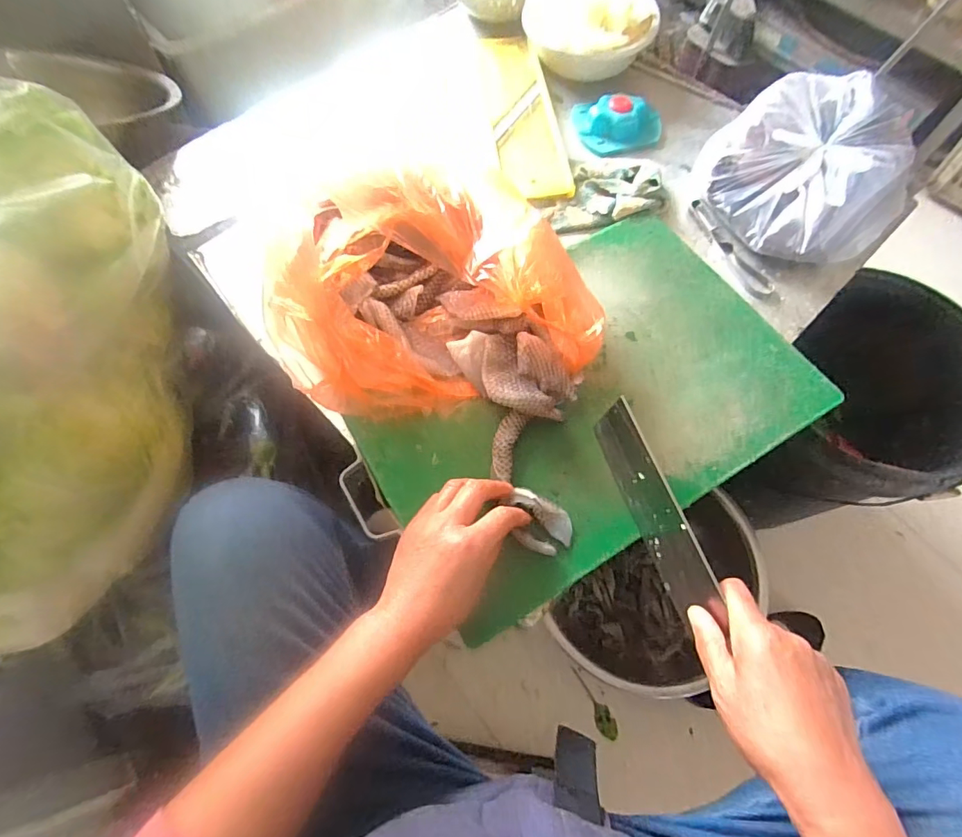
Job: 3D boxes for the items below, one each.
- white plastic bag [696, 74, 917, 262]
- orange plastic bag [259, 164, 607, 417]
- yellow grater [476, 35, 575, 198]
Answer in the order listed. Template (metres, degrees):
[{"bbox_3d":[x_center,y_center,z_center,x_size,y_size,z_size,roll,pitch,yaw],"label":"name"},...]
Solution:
[{"bbox_3d":[0.408,-0.315,0.610,0.224,0.100,0.219,-16,67,-9],"label":"white plastic bag"},{"bbox_3d":[-0.038,-0.141,0.491,0.279,0.148,0.214,-12,67,-7],"label":"orange plastic bag"},{"bbox_3d":[0.059,-0.455,0.713,0.085,0.015,0.349,-6,66,-5],"label":"yellow grater"}]

